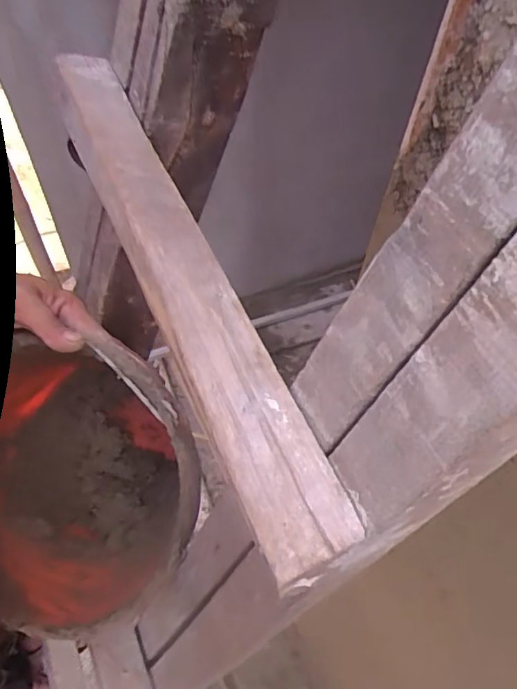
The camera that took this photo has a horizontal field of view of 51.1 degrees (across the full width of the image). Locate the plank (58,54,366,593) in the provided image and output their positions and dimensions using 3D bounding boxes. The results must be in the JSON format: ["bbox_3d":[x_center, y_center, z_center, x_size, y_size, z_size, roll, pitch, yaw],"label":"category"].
[{"bbox_3d":[-0.053,-0.055,0.312,0.048,0.021,0.373,-20,61,-16],"label":"plank"}]

